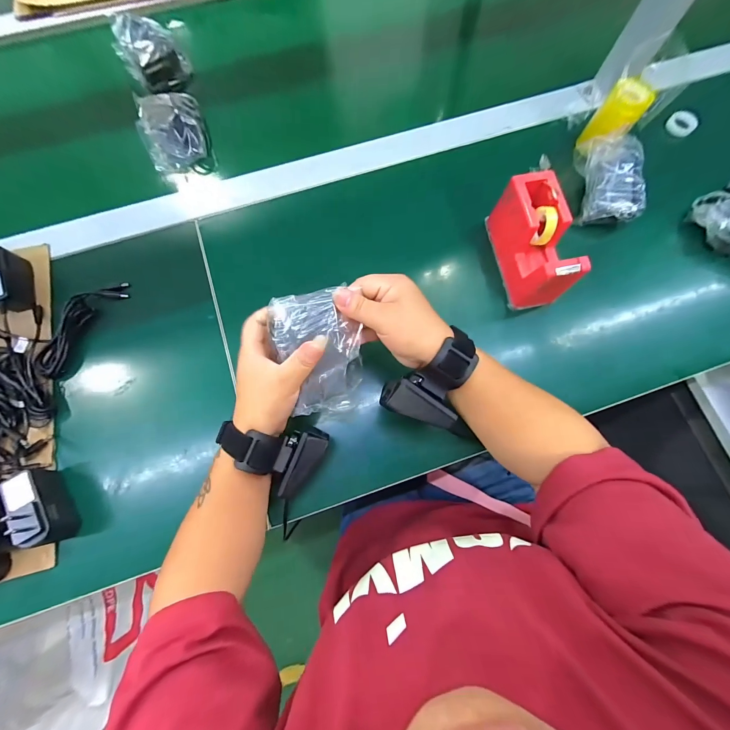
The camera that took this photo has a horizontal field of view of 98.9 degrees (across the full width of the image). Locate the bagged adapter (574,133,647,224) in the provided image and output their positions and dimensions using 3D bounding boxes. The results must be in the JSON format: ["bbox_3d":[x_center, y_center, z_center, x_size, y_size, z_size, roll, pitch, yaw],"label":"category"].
[{"bbox_3d":[0.319,-0.242,0.406,0.060,0.036,0.114,2,73,1],"label":"bagged adapter"}]

